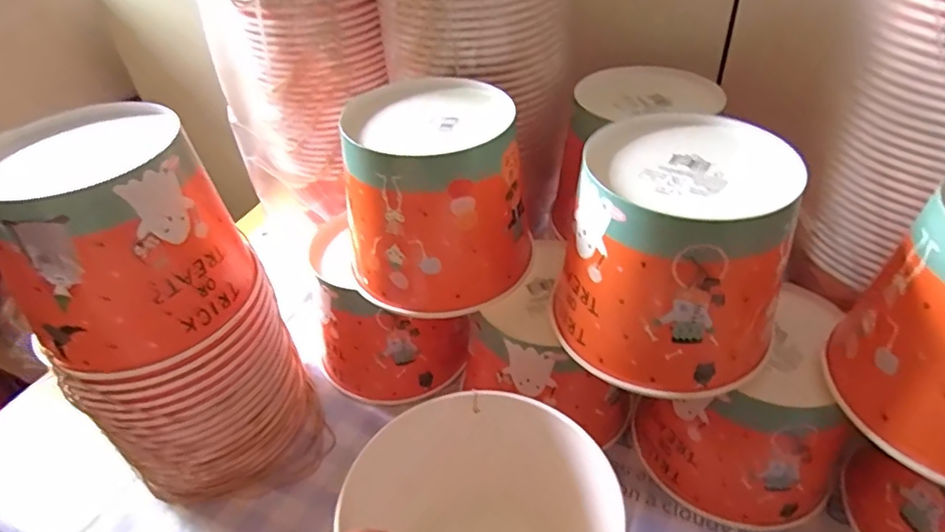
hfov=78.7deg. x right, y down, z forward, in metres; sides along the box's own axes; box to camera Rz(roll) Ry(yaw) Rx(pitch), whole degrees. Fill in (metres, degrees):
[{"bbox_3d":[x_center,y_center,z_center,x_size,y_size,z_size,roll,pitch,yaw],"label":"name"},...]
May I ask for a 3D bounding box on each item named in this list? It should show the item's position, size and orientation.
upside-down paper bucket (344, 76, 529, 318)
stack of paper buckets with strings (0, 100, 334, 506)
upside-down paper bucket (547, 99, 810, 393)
[{"bbox_3d":[-0.030,-0.057,0.461,0.136,0.126,0.144,-6,40,-1],"label":"upside-down paper bucket"},{"bbox_3d":[-0.231,0.040,0.449,0.141,0.280,0.140,-23,43,-20],"label":"stack of paper buckets with strings"},{"bbox_3d":[0.134,-0.011,0.394,0.140,0.130,0.140,11,43,18],"label":"upside-down paper bucket"}]

